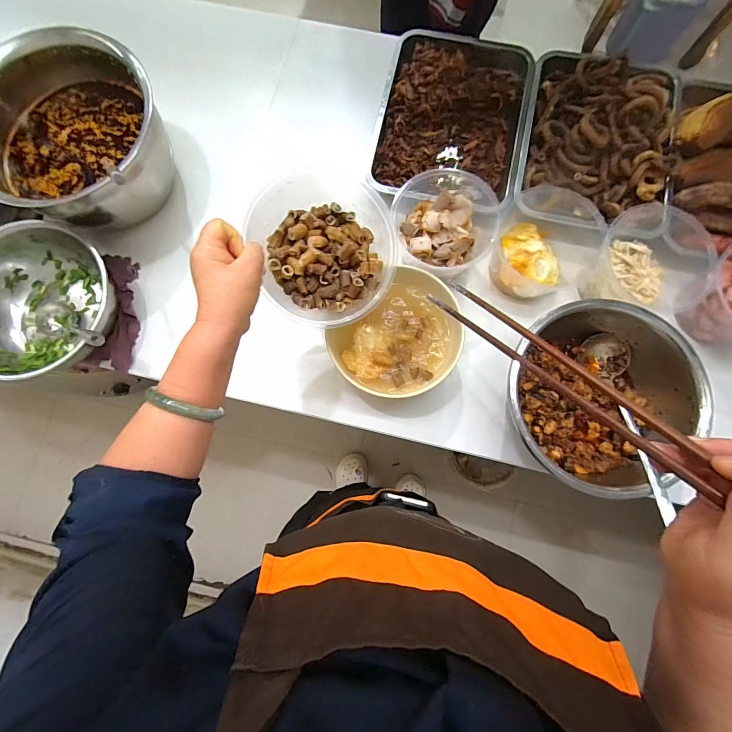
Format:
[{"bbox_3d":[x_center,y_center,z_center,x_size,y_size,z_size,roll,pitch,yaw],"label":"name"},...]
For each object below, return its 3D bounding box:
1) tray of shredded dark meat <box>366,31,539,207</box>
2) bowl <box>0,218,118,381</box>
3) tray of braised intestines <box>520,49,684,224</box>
[{"bbox_3d":[0.160,-0.468,0.663,0.263,0.048,0.369,12,80,3],"label":"tray of shredded dark meat"},{"bbox_3d":[-0.551,-0.105,0.592,0.239,0.092,0.237,0,80,0],"label":"bowl"},{"bbox_3d":[0.416,-0.413,0.617,0.257,0.064,0.327,12,80,2],"label":"tray of braised intestines"}]

